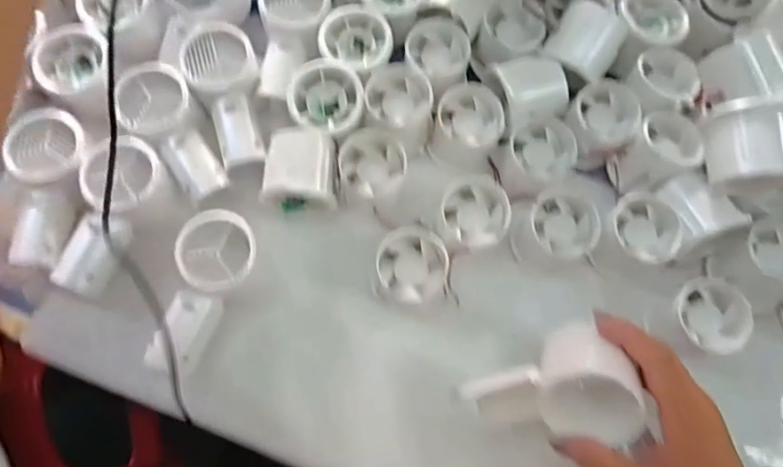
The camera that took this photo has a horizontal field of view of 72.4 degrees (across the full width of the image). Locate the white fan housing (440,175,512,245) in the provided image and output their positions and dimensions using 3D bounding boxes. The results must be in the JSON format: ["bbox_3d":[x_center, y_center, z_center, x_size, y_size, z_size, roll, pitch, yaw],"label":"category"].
[{"bbox_3d":[0.063,-0.015,0.409,0.050,0.036,0.052,0,75,-1],"label":"white fan housing"}]

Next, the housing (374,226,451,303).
[{"bbox_3d":[0.015,0.025,0.398,0.051,0.031,0.055,0,75,-1],"label":"housing"}]

